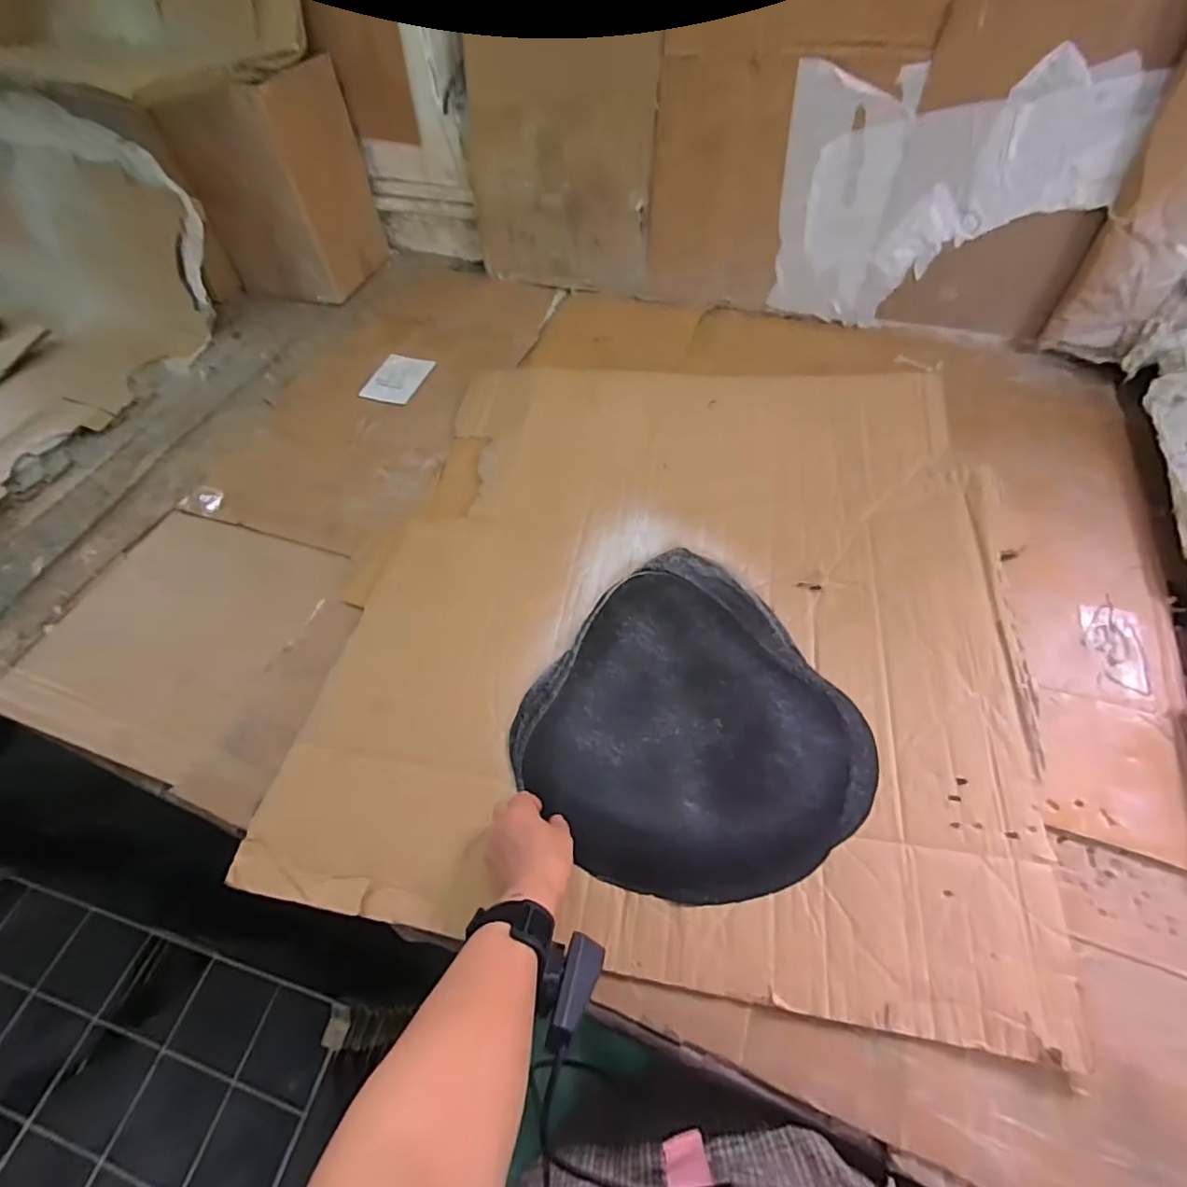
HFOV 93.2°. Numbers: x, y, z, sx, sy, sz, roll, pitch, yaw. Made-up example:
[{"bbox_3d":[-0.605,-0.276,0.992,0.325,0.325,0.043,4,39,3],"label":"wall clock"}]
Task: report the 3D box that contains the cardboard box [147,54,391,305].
[{"bbox_3d":[-0.644,-0.856,1.189,0.247,0.356,0.288,9,57,11],"label":"cardboard box"}]

